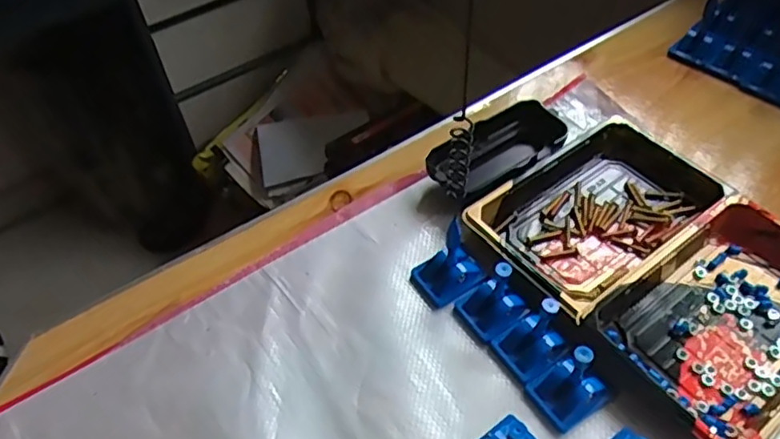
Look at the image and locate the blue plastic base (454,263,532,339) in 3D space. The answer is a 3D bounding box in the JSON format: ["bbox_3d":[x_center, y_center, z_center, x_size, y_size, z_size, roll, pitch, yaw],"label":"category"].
[{"bbox_3d":[0.064,0.051,0.386,0.034,0.029,0.033,-25,52,-17],"label":"blue plastic base"}]

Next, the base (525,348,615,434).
[{"bbox_3d":[0.103,0.094,0.352,0.036,0.029,0.032,-28,53,-19],"label":"base"}]

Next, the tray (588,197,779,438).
[{"bbox_3d":[0.206,0.060,0.373,0.156,0.025,0.103,-32,55,-22],"label":"tray"}]

